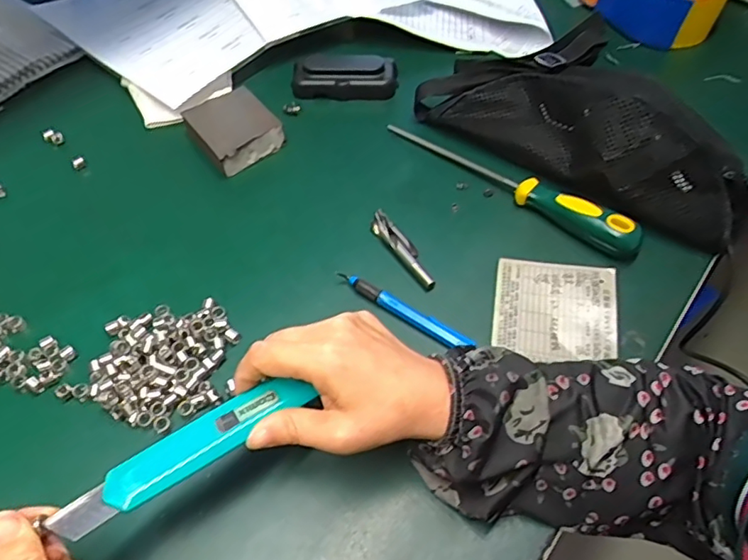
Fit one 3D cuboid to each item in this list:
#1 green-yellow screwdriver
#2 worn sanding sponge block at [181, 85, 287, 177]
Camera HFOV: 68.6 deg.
[{"bbox_3d":[0.116,-0.091,0.472,0.237,0.034,0.026,36,63,22],"label":"green-yellow screwdriver"},{"bbox_3d":[-0.130,-0.142,0.515,0.069,0.023,0.078,-32,62,-19],"label":"worn sanding sponge block"}]

